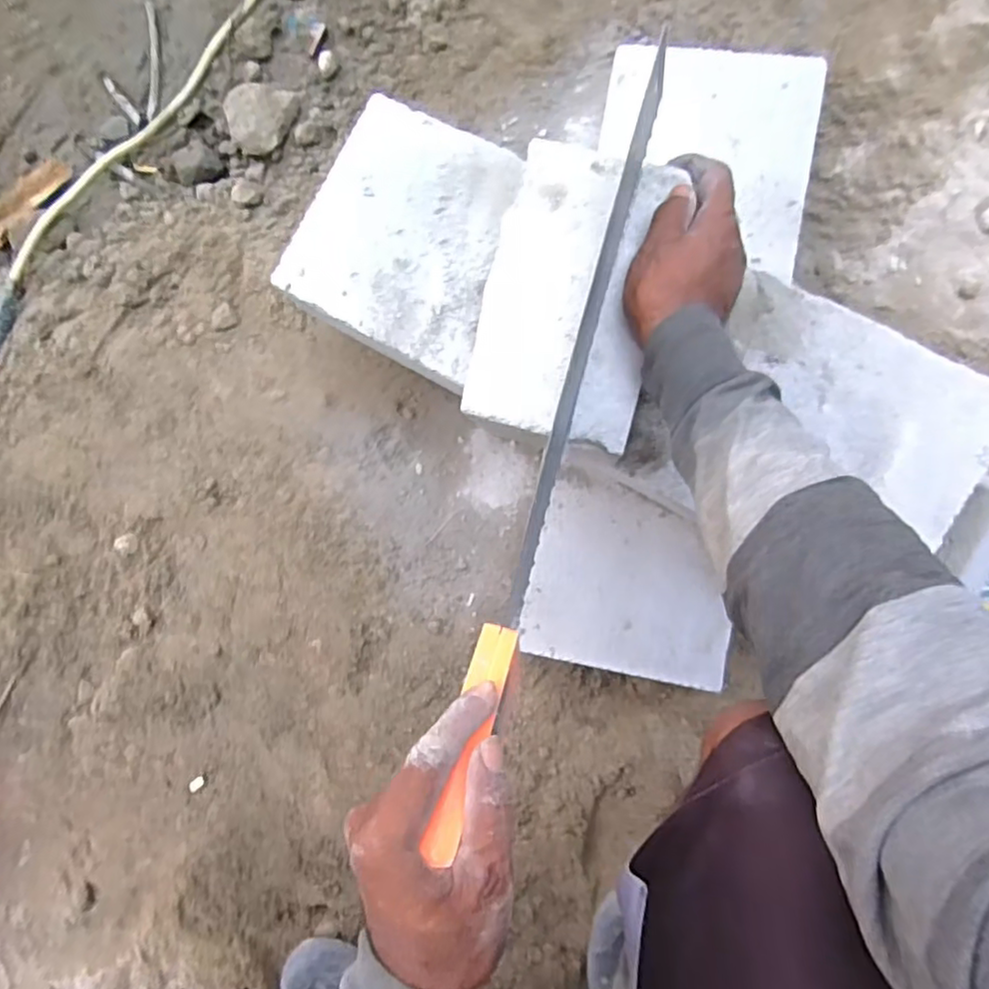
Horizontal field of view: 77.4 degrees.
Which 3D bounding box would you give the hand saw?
[{"bbox_3d":[0.036,-0.037,0.354,0.020,0.074,0.449,15,75,8],"label":"hand saw"}]

